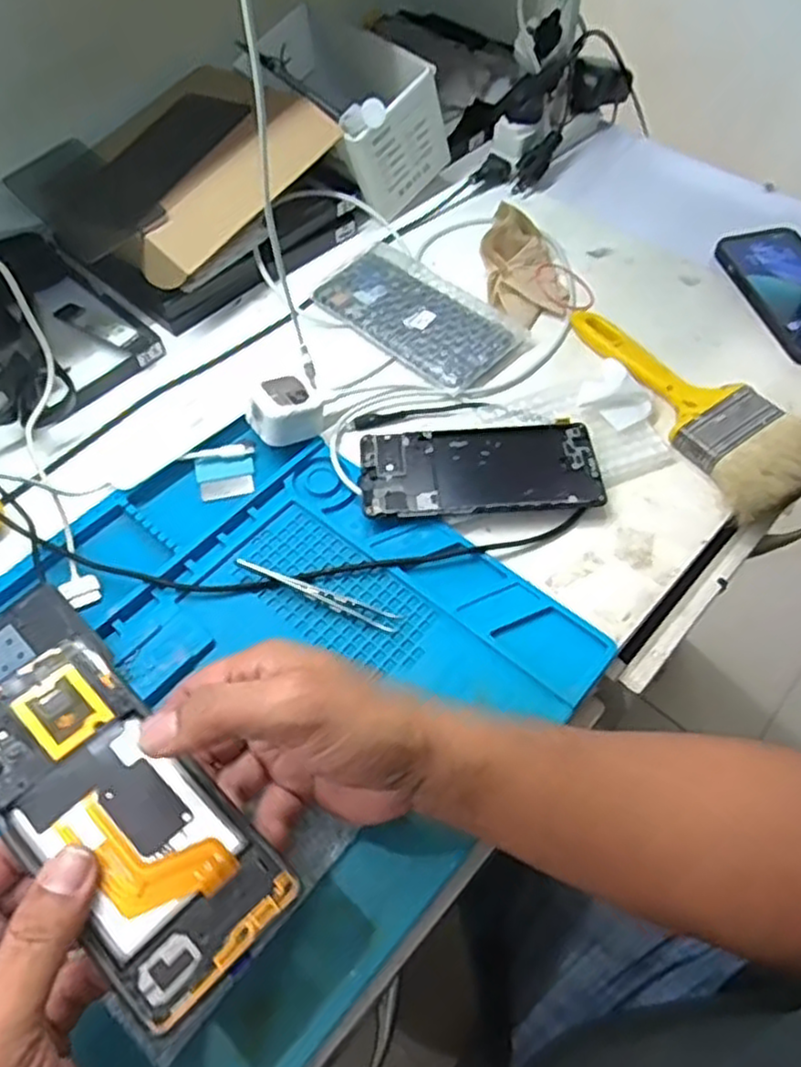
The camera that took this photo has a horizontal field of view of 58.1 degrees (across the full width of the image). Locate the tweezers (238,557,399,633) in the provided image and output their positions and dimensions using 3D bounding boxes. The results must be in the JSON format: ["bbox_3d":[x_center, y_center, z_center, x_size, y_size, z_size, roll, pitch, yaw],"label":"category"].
[{"bbox_3d":[-0.052,0.037,0.446,0.105,0.013,0.011,18,59,12],"label":"tweezers"}]

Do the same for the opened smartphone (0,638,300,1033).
[{"bbox_3d":[-0.122,0.118,0.307,0.158,0.008,0.071,40,65,16],"label":"opened smartphone"}]

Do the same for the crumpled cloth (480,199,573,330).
[{"bbox_3d":[0.106,-0.225,0.603,0.069,0.044,0.109,-6,57,-3],"label":"crumpled cloth"}]

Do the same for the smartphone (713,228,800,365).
[{"bbox_3d":[0.331,-0.201,0.601,0.075,0.017,0.159,-10,57,-6],"label":"smartphone"}]

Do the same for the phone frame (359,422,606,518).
[{"bbox_3d":[0.054,-0.043,0.496,0.159,0.013,0.072,-2,56,-1],"label":"phone frame"}]

